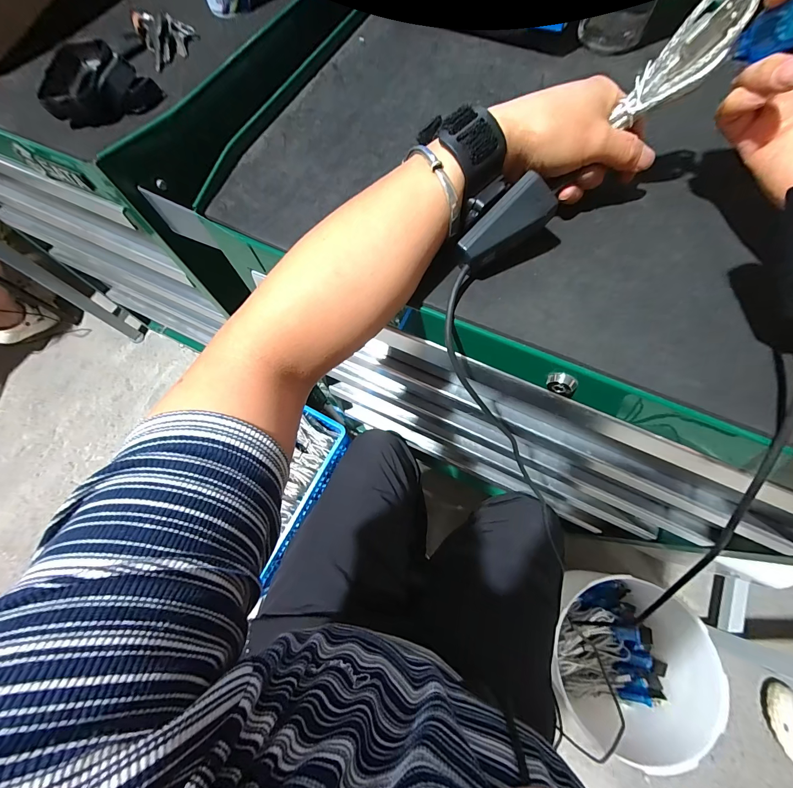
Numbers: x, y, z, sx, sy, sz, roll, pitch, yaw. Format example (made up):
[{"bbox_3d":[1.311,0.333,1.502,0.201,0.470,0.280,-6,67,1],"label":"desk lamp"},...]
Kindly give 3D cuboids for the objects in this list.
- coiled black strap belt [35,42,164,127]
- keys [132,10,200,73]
[{"bbox_3d":[-0.308,-0.327,0.341,0.097,0.029,0.108,-28,71,-9],"label":"coiled black strap belt"},{"bbox_3d":[-0.262,-0.413,0.381,0.060,0.020,0.085,-28,71,-10],"label":"keys"}]

